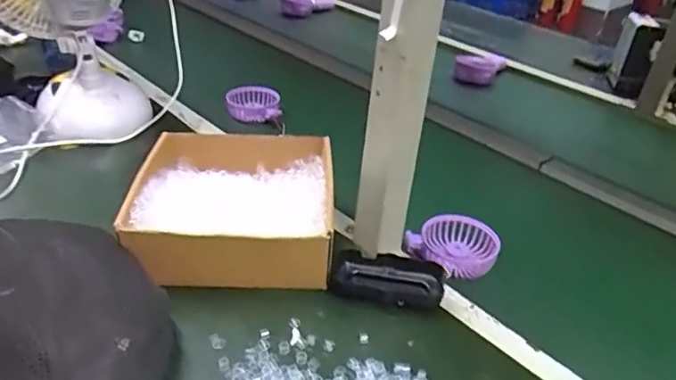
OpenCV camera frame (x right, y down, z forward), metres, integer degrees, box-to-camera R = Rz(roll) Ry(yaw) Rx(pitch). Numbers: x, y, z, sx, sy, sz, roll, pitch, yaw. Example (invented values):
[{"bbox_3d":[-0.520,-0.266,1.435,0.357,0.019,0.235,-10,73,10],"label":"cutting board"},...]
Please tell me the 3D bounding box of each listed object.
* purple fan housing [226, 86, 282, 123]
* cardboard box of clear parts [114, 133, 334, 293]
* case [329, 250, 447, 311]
[{"bbox_3d":[-0.145,-0.148,0.960,0.089,0.034,0.077,2,32,-5],"label":"purple fan housing"},{"bbox_3d":[-0.112,0.014,0.611,0.199,0.067,0.210,2,32,-5],"label":"cardboard box of clear parts"},{"bbox_3d":[0.049,0.091,0.564,0.110,0.027,0.055,9,32,7],"label":"case"}]

